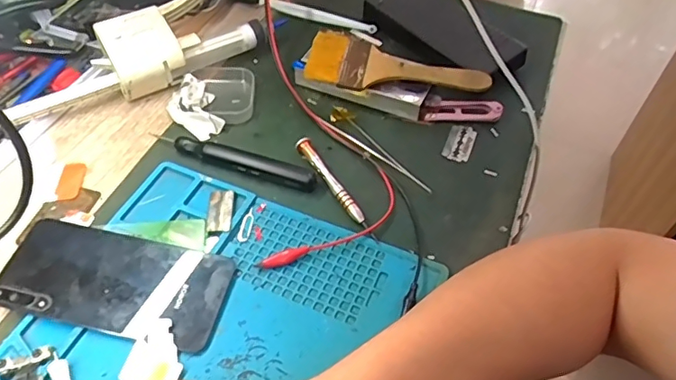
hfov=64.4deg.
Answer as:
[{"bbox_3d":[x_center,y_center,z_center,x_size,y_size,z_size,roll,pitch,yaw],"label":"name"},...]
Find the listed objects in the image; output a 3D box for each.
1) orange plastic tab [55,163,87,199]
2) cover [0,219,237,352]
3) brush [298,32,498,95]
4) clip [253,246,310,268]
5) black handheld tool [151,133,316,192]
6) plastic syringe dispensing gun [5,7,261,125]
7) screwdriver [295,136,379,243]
[{"bbox_3d":[-0.223,-0.008,0.449,0.019,0.004,0.039,-1,51,-4],"label":"orange plastic tab"},{"bbox_3d":[-0.156,0.063,0.377,0.156,0.007,0.072,11,51,6],"label":"cover"},{"bbox_3d":[0.054,-0.115,0.494,0.163,0.016,0.068,7,50,5],"label":"brush"},{"bbox_3d":[-0.040,0.049,0.389,0.040,0.010,0.011,-20,55,-18],"label":"clip"},{"bbox_3d":[-0.087,-0.025,0.449,0.143,0.014,0.018,16,52,10],"label":"black handheld tool"},{"bbox_3d":[-0.192,-0.124,0.502,0.245,0.055,0.073,-27,57,-23],"label":"plastic syringe dispensing gun"},{"bbox_3d":[-0.001,-0.002,0.436,0.011,0.012,0.115,-25,56,-21],"label":"screwdriver"}]

